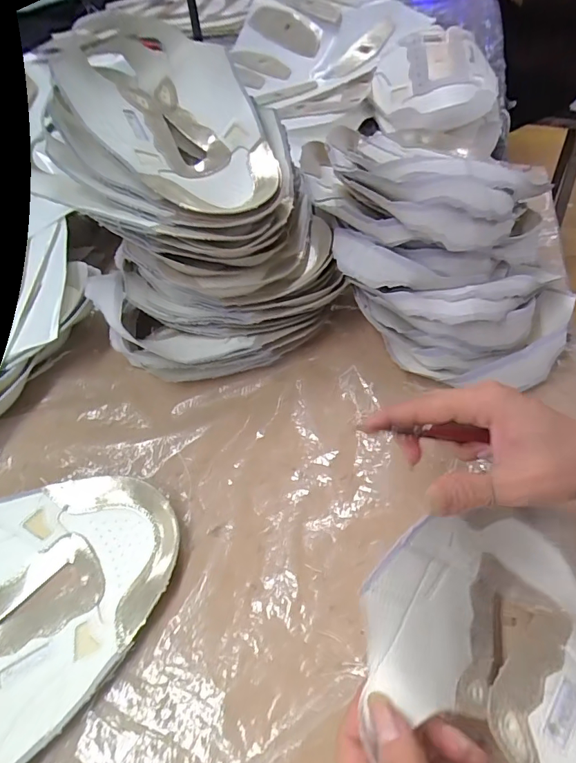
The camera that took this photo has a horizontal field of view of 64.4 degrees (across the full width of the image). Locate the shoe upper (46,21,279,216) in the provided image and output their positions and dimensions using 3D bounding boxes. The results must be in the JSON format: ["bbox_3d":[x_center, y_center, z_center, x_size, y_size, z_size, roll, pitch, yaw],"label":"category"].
[{"bbox_3d":[-0.108,-0.242,0.417,0.172,0.046,0.230,-14,72,-25],"label":"shoe upper"}]

